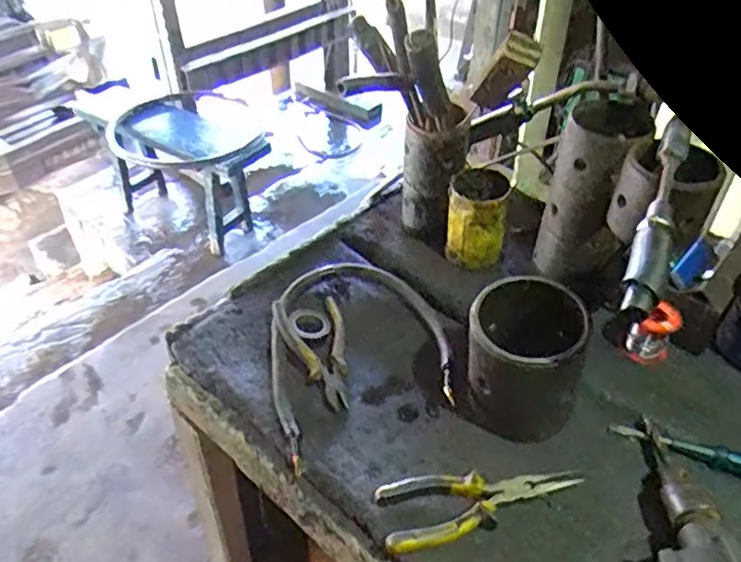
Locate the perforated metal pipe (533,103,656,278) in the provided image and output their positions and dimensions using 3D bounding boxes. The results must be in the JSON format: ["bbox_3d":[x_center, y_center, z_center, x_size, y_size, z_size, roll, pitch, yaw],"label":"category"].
[{"bbox_3d":[0.243,-0.097,0.706,0.075,0.196,0.077,0,42,0],"label":"perforated metal pipe"}]

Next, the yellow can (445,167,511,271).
[{"bbox_3d":[0.138,-0.087,0.814,0.075,0.106,0.087,9,43,10],"label":"yellow can"}]

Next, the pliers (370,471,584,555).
[{"bbox_3d":[0.106,0.204,0.583,0.195,0.019,0.061,-8,43,-9],"label":"pliers"}]

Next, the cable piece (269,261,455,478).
[{"bbox_3d":[-0.017,0.073,0.728,0.205,0.039,0.264,-10,43,-11],"label":"cable piece"}]

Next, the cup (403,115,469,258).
[{"bbox_3d":[0.081,-0.128,0.821,0.080,0.166,0.076,3,42,3],"label":"cup"}]

